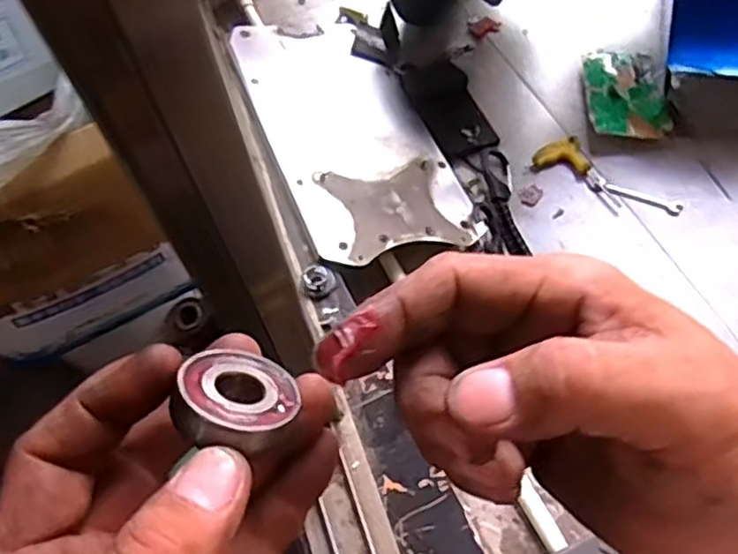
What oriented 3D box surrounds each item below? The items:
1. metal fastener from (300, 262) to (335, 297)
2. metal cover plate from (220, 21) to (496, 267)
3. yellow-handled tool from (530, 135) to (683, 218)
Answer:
[{"bbox_3d":[-0.058,0.002,0.791,0.038,0.013,0.039,0,59,1],"label":"metal fastener"},{"bbox_3d":[-0.024,-0.197,0.934,0.224,0.013,0.409,-11,58,-25],"label":"metal cover plate"},{"bbox_3d":[0.308,-0.121,0.919,0.188,0.020,0.070,40,72,21],"label":"yellow-handled tool"}]

